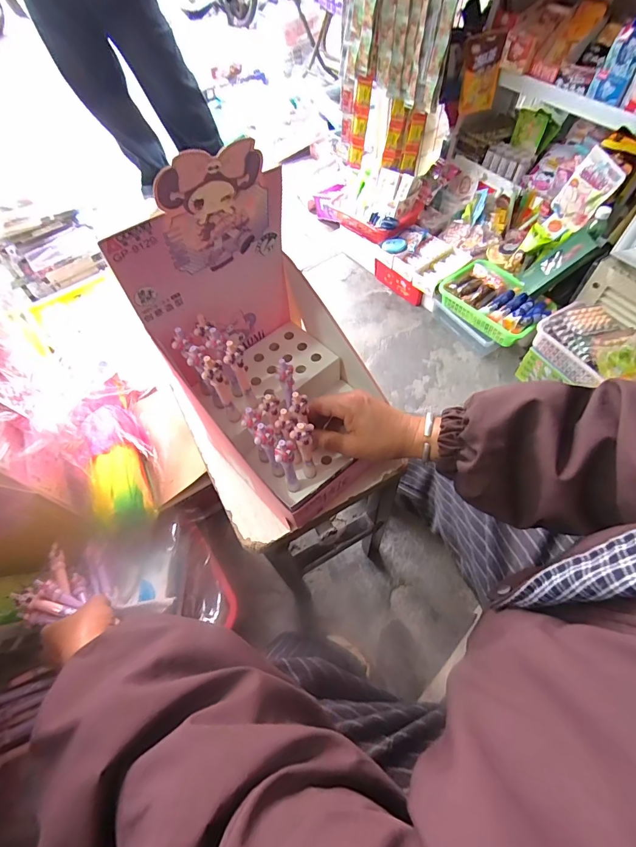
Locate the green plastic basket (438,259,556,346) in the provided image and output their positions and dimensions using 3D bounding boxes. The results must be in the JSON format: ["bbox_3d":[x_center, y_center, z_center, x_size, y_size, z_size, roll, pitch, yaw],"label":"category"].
[{"bbox_3d":[0.496,-0.342,1.091,0.184,0.070,0.281,-33,63,-16],"label":"green plastic basket"}]

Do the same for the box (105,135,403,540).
[{"bbox_3d":[-0.048,-0.069,0.366,0.207,0.262,0.221,-25,61,-12],"label":"box"}]

